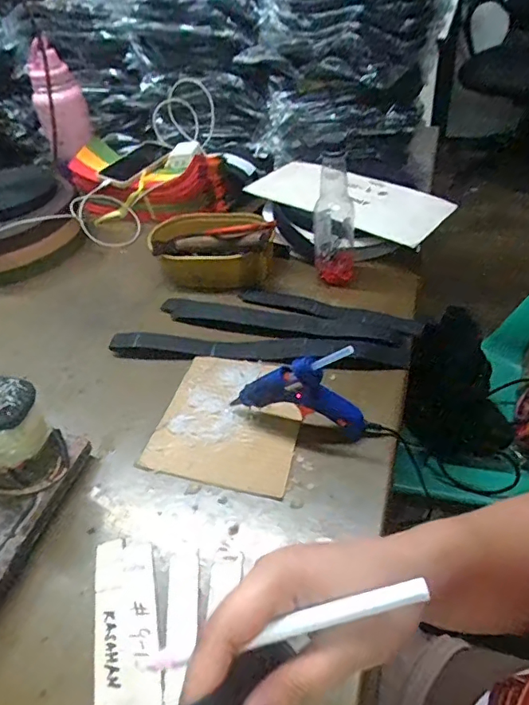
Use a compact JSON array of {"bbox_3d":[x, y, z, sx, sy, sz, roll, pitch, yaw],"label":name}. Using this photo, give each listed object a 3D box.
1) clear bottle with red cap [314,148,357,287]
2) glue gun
[{"bbox_3d":[0.103,-0.192,0.717,0.060,0.194,0.062,-2,42,6],"label":"clear bottle with red cap"},{"bbox_3d":[0.038,0.037,0.521,0.134,0.117,0.023,6,44,15],"label":"glue gun"}]

